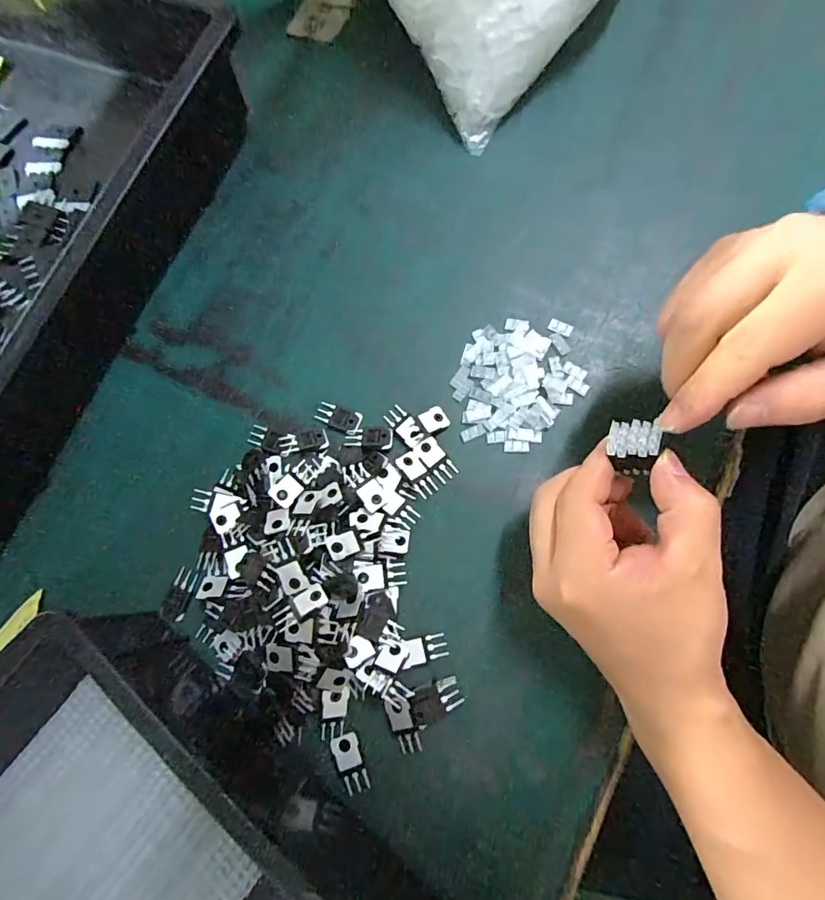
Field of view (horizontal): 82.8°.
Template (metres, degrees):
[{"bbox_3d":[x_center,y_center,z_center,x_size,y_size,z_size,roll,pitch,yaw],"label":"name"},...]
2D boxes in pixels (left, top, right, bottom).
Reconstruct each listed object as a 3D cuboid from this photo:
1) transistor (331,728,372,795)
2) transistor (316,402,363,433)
[{"bbox_3d":[-0.036,0.176,0.265,0.015,0.004,0.032,-22,74,-4],"label":"transistor"},{"bbox_3d":[-0.050,-0.023,0.315,0.030,0.004,0.016,21,76,8],"label":"transistor"}]

